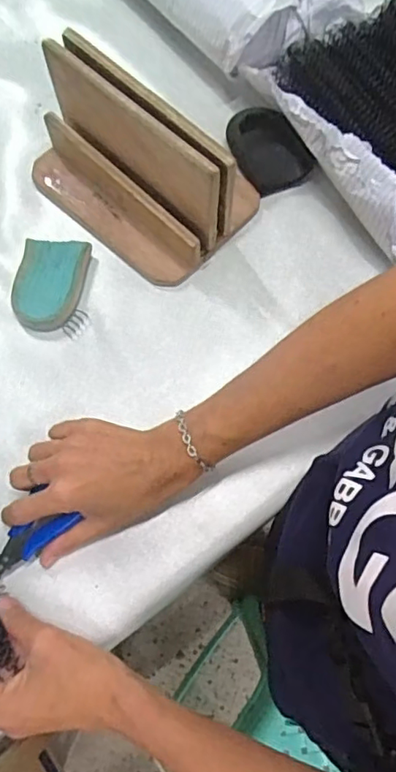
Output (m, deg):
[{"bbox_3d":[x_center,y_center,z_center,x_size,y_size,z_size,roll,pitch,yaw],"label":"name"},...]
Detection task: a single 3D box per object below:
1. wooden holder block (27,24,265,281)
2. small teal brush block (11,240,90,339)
[{"bbox_3d":[-0.054,-0.213,0.515,0.203,0.118,0.138,40,76,10],"label":"wooden holder block"},{"bbox_3d":[-0.137,-0.097,0.531,0.067,0.018,0.093,2,73,-1],"label":"small teal brush block"}]

